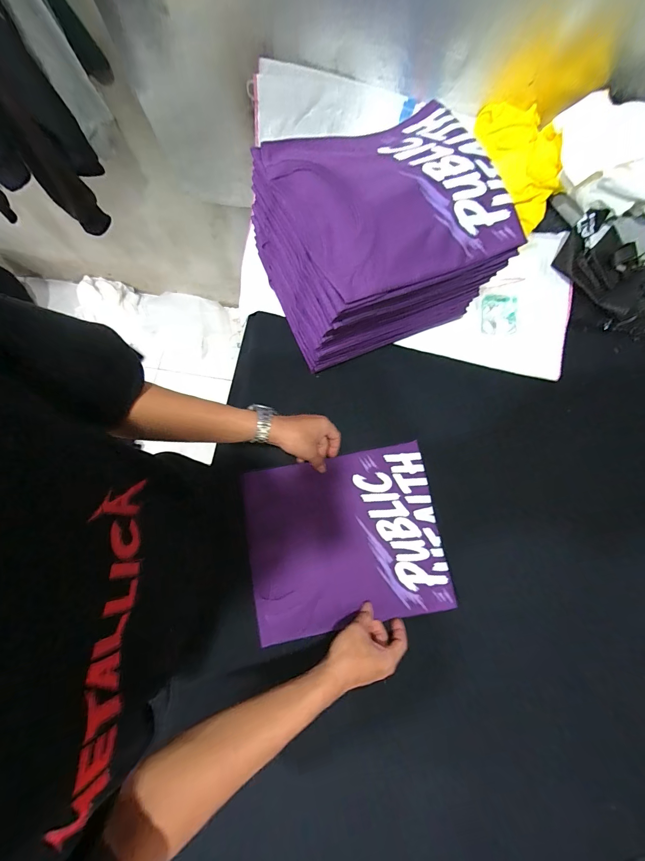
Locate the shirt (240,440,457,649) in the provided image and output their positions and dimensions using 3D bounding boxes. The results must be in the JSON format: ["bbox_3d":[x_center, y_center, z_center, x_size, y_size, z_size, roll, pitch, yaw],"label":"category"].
[{"bbox_3d":[0.034,0.184,0.573,0.321,0.031,0.273,-11,77,-2],"label":"shirt"}]

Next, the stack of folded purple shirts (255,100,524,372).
[{"bbox_3d":[0.088,-0.310,0.557,0.336,0.217,0.263,-23,78,-5],"label":"stack of folded purple shirts"}]

